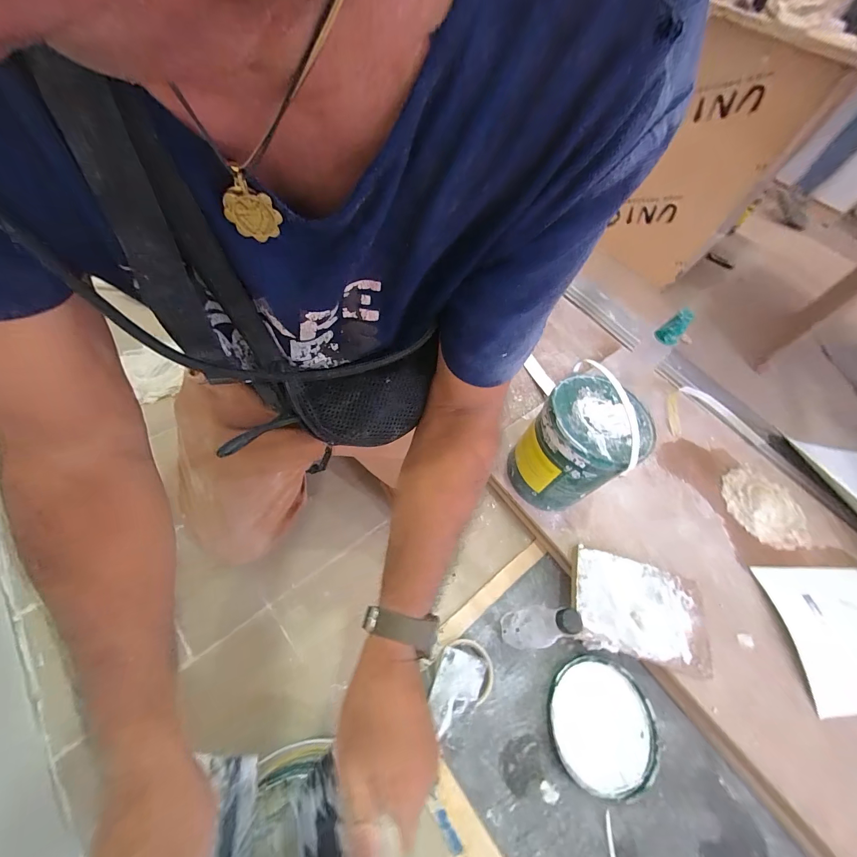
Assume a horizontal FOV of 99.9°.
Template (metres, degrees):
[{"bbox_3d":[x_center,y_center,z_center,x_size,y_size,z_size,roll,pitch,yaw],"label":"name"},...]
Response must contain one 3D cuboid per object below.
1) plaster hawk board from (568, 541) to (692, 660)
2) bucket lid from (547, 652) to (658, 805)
[{"bbox_3d":[0.339,0.301,0.611,0.199,0.032,0.154,20,56,2],"label":"plaster hawk board"},{"bbox_3d":[0.270,0.456,0.558,0.167,0.012,0.164,5,56,-8],"label":"bucket lid"}]

